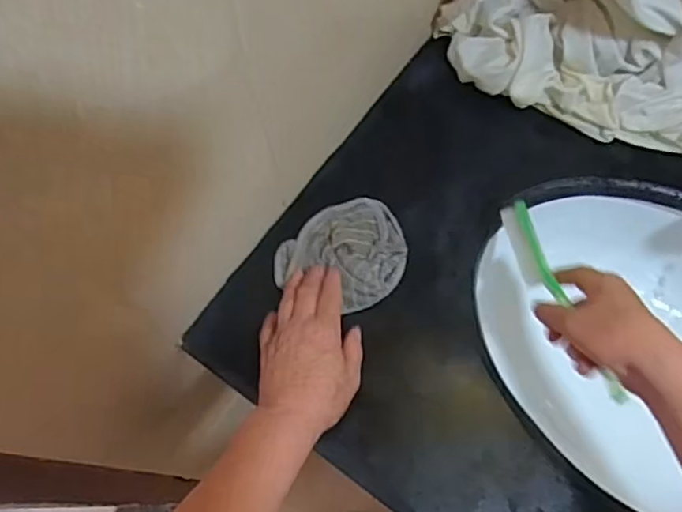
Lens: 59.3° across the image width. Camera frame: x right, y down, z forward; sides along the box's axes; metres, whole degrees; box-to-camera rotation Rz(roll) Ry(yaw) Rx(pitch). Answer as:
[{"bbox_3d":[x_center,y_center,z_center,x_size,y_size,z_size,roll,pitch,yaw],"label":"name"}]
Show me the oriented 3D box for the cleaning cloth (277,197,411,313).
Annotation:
[{"bbox_3d":[0.007,-0.001,0.574,0.123,0.017,0.102,-39,72,-14],"label":"cleaning cloth"}]

